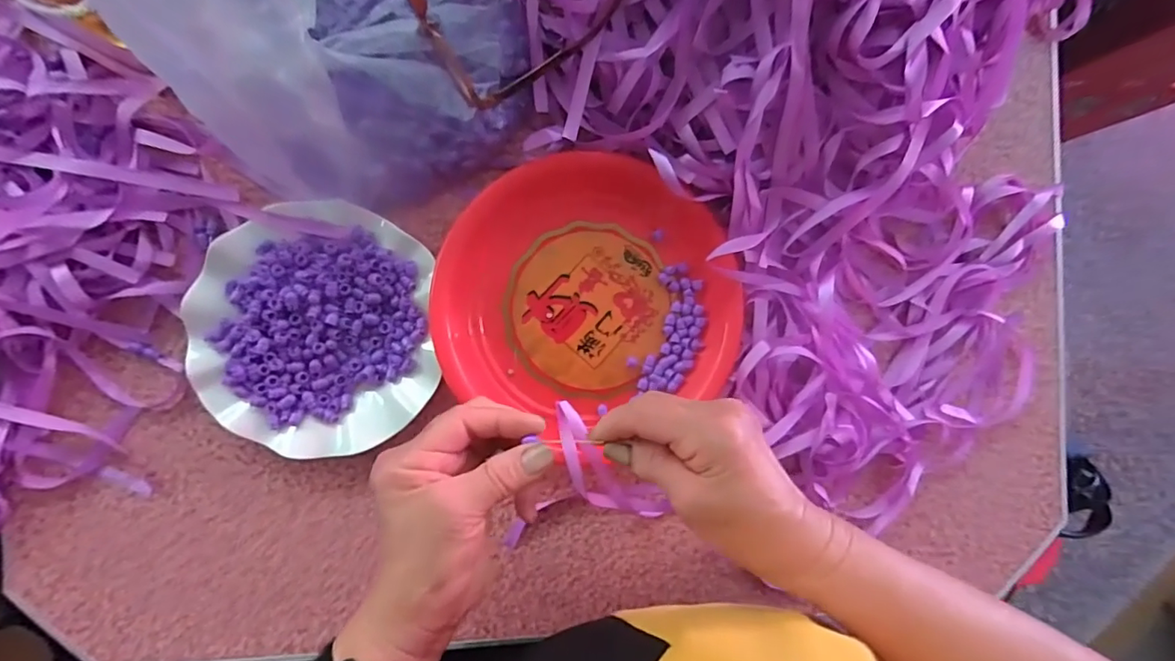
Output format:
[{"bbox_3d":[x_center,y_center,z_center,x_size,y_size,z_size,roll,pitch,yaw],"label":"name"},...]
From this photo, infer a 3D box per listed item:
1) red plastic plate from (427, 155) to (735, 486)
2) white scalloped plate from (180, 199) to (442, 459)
[{"bbox_3d":[0.002,-0.022,0.403,0.221,0.033,0.209,0,91,-4],"label":"red plastic plate"},{"bbox_3d":[-0.200,-0.001,0.384,0.167,0.021,0.178,-2,91,-4],"label":"white scalloped plate"}]

